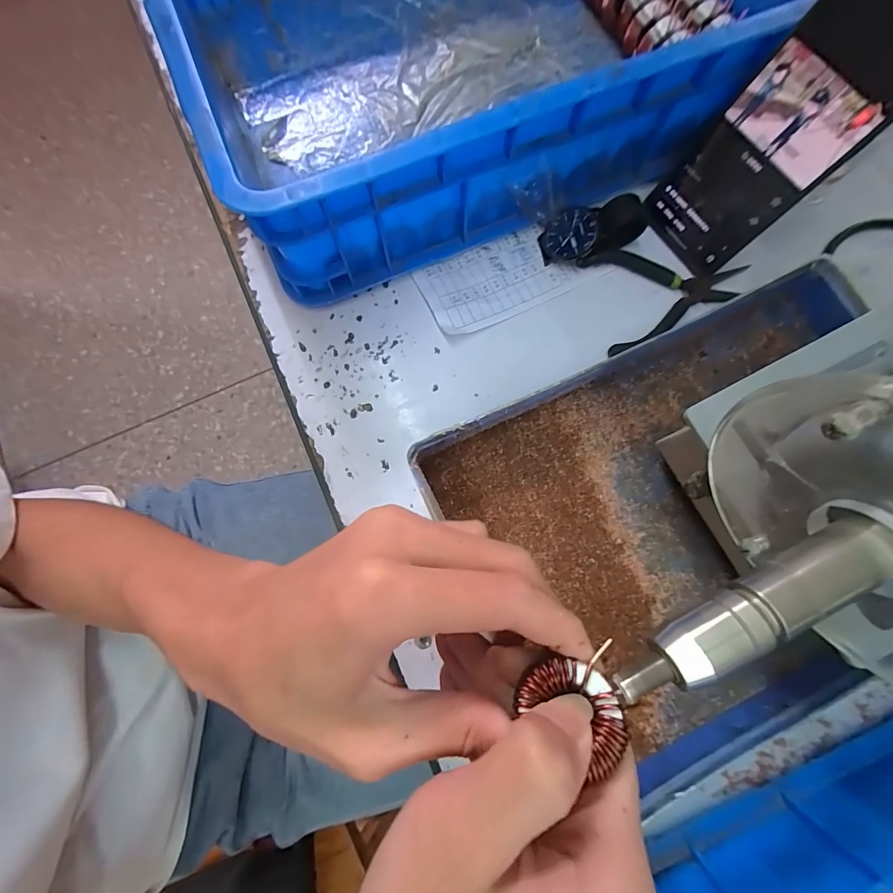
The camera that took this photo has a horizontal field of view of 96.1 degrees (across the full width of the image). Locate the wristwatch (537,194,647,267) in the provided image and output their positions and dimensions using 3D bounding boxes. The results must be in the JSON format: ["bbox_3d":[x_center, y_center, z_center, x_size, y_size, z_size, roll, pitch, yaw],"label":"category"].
[{"bbox_3d":[0.108,-0.161,0.298,0.074,0.028,0.033,-11,73,12],"label":"wristwatch"}]

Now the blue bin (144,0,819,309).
[{"bbox_3d":[0.016,-0.327,0.308,0.419,0.118,0.330,-23,79,-3],"label":"blue bin"}]

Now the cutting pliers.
[{"bbox_3d":[0.165,-0.117,0.298,0.113,0.010,0.073,-12,79,-1],"label":"cutting pliers"}]

